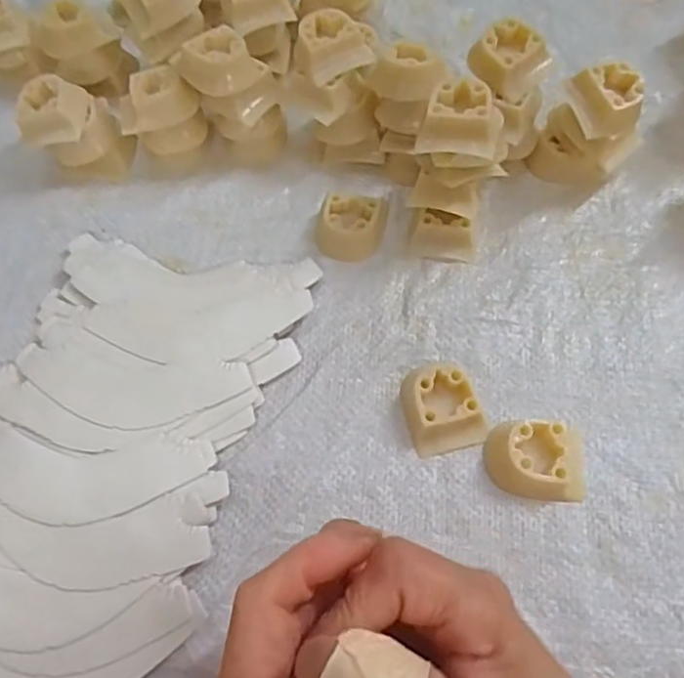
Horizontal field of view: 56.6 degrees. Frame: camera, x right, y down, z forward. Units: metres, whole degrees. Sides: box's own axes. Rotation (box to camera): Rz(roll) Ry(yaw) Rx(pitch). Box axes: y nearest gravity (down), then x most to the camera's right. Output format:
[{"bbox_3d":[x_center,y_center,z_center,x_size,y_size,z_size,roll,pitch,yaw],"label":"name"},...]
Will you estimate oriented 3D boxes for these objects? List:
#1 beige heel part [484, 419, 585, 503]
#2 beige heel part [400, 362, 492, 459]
[{"bbox_3d":[0.095,0.057,0.305,0.049,0.019,0.037,4,65,3],"label":"beige heel part"},{"bbox_3d":[0.050,0.032,0.318,0.039,0.016,0.046,-14,66,-6],"label":"beige heel part"}]

